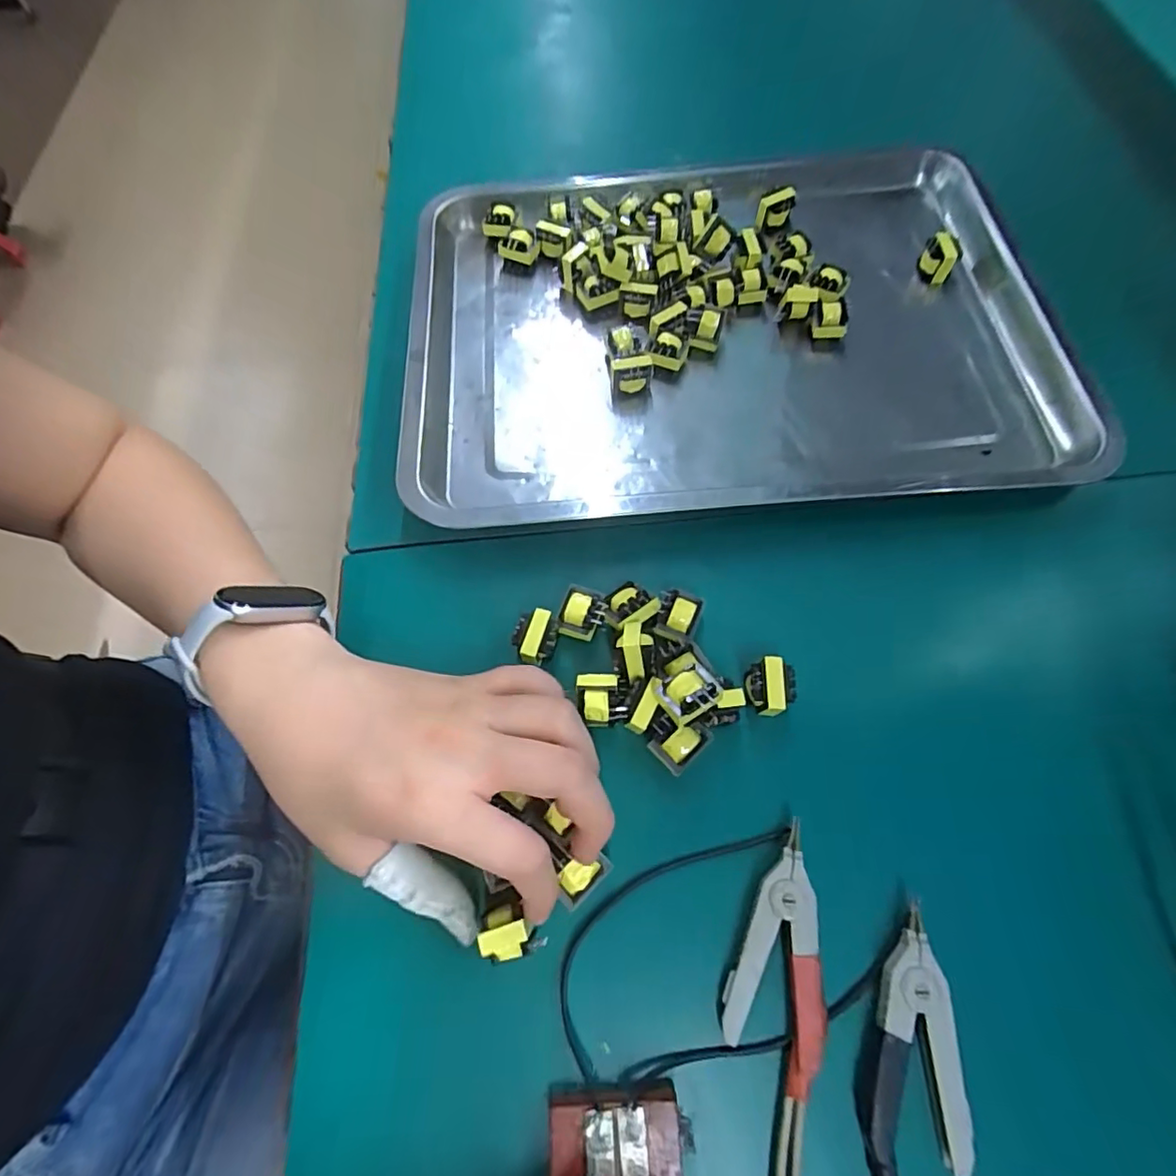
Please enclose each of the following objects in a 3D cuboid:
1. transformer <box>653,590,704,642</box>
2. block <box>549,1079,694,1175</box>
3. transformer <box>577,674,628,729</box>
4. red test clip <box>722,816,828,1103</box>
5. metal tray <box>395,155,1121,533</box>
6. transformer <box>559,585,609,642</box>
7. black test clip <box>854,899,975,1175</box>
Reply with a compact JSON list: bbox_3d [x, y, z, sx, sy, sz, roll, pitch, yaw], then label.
[{"bbox_3d":[0.045,0.015,0.286,0.020,0.014,0.022,12,68,8],"label":"transformer"},{"bbox_3d":[0.012,0.214,0.210,0.052,0.015,0.044,-2,65,1],"label":"block"},{"bbox_3d":[0.007,0.055,0.270,0.024,0.018,0.023,0,66,3],"label":"transformer"},{"bbox_3d":[0.084,0.150,0.237,0.036,0.017,0.088,22,69,12],"label":"red test clip"},{"bbox_3d":[0.086,-0.167,0.370,0.407,0.038,0.297,-2,67,2],"label":"metal tray"},{"bbox_3d":[-0.002,0.013,0.291,0.021,0.016,0.024,14,68,9],"label":"transformer"},{"bbox_3d":[0.121,0.173,0.219,0.039,0.010,0.083,-1,66,2],"label":"black test clip"}]

